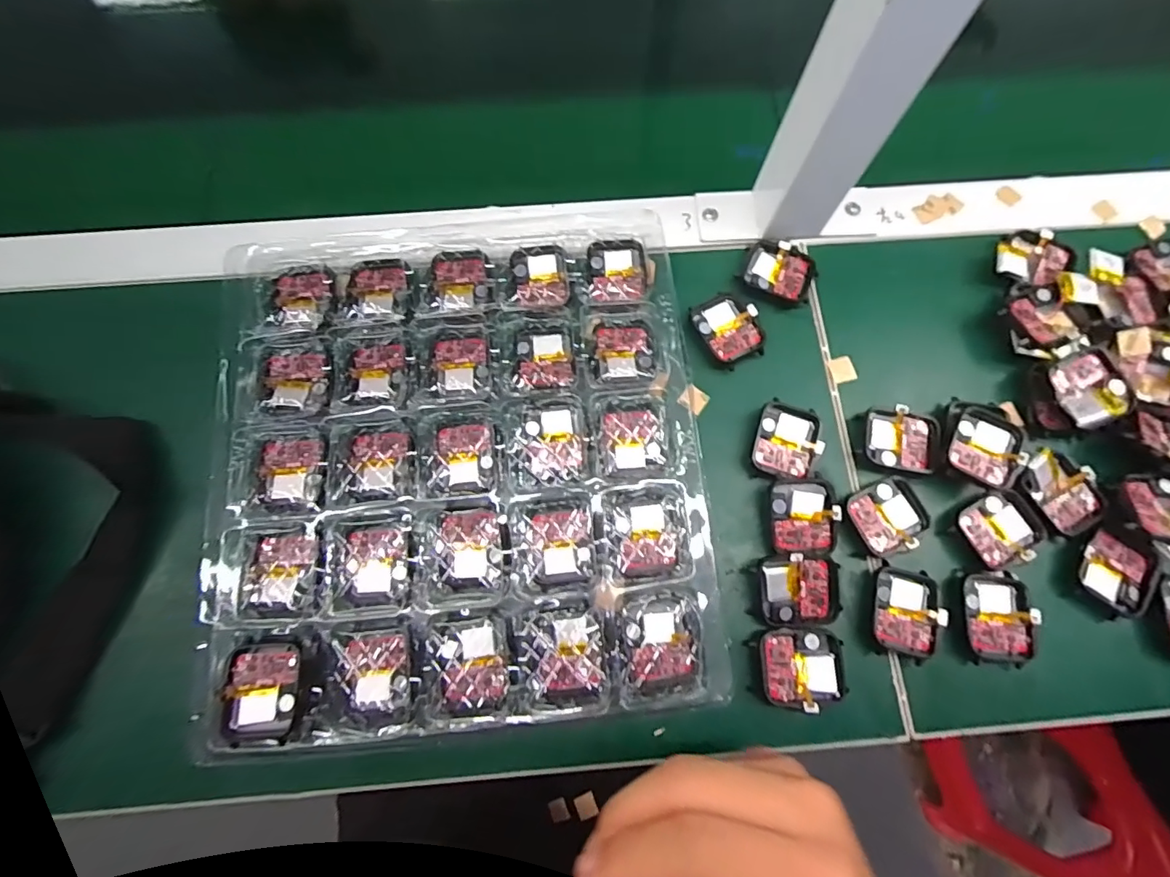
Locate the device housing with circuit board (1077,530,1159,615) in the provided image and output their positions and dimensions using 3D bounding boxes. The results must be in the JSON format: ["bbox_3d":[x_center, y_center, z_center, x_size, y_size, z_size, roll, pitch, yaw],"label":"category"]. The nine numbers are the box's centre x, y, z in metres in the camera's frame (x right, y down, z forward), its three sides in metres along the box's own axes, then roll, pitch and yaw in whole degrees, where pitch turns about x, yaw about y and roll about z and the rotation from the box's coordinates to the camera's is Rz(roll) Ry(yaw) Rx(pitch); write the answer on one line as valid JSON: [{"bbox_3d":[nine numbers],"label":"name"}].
[{"bbox_3d":[0.295,0.074,0.278,0.038,0.010,0.039,34,77,8],"label":"device housing with circuit board"}]

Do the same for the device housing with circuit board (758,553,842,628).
[{"bbox_3d":[0.116,0.081,0.265,0.042,0.012,0.036,-2,74,-1],"label":"device housing with circuit board"}]

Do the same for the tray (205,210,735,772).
[{"bbox_3d":[-0.069,0.008,0.280,0.255,0.019,0.279,-5,74,-2],"label":"tray"}]

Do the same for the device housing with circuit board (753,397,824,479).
[{"bbox_3d":[0.117,0.003,0.292,0.037,0.013,0.044,16,75,4],"label":"device housing with circuit board"}]

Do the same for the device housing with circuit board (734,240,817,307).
[{"bbox_3d":[0.125,-0.107,0.320,0.044,0.008,0.037,20,75,5],"label":"device housing with circuit board"}]

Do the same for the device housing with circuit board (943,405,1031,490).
[{"bbox_3d":[0.228,0.005,0.285,0.037,0.014,0.045,31,76,8],"label":"device housing with circuit board"}]

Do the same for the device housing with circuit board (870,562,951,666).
[{"bbox_3d":[0.172,0.094,0.269,0.036,0.012,0.046,11,75,2],"label":"device housing with circuit board"}]

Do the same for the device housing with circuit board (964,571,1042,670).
[{"bbox_3d":[0.221,0.096,0.268,0.034,0.013,0.046,8,74,2],"label":"device housing with circuit board"}]

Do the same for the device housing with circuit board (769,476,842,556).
[{"bbox_3d":[0.121,0.044,0.279,0.036,0.014,0.042,3,74,0],"label":"device housing with circuit board"}]

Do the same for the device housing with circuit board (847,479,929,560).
[{"bbox_3d":[0.170,0.044,0.281,0.042,0.009,0.036,-25,76,-7],"label":"device housing with circuit board"}]

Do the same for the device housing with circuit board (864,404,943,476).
[{"bbox_3d":[0.186,0.001,0.293,0.041,0.011,0.036,12,75,3],"label":"device housing with circuit board"}]

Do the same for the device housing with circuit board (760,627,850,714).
[{"bbox_3d":[0.113,0.118,0.257,0.042,0.005,0.037,1,74,0],"label":"device housing with circuit board"}]

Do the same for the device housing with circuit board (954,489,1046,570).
[{"bbox_3d":[0.232,0.051,0.280,0.042,0.010,0.036,-26,76,-8],"label":"device housing with circuit board"}]

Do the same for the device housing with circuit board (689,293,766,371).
[{"bbox_3d":[0.089,-0.068,0.310,0.037,0.011,0.045,-27,76,-8],"label":"device housing with circuit board"}]

